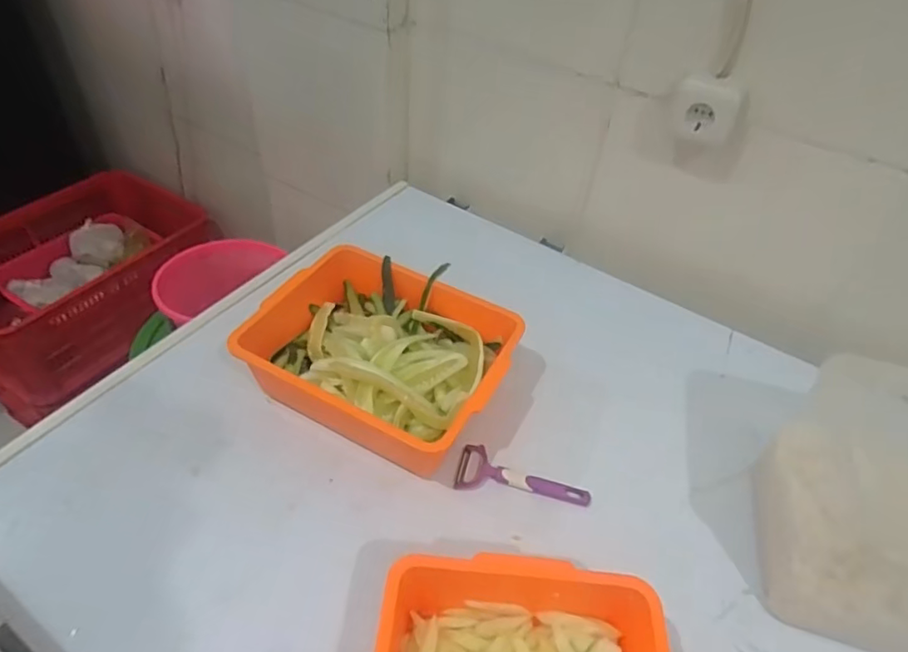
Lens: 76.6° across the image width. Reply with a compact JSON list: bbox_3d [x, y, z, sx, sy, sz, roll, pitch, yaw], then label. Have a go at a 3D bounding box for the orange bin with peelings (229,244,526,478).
[{"bbox_3d":[-0.090,0.038,0.744,0.302,0.102,0.245,21,47,15],"label":"orange bin with peelings"}]

